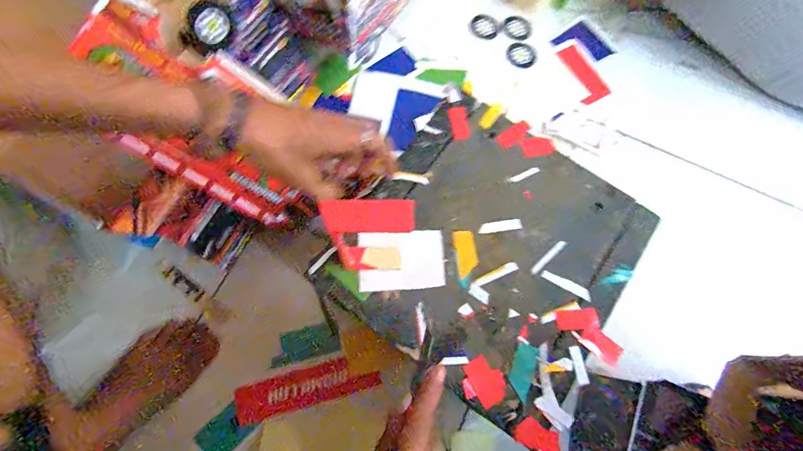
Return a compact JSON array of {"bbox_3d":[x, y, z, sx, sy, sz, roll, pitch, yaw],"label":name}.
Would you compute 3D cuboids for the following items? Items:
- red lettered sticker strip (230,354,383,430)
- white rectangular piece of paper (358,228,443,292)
[{"bbox_3d":[-0.131,0.229,0.555,0.194,0.005,0.054,-13,69,-8],"label":"red lettered sticker strip"},{"bbox_3d":[0.000,0.035,0.394,0.085,0.006,0.059,-4,74,-3],"label":"white rectangular piece of paper"}]

